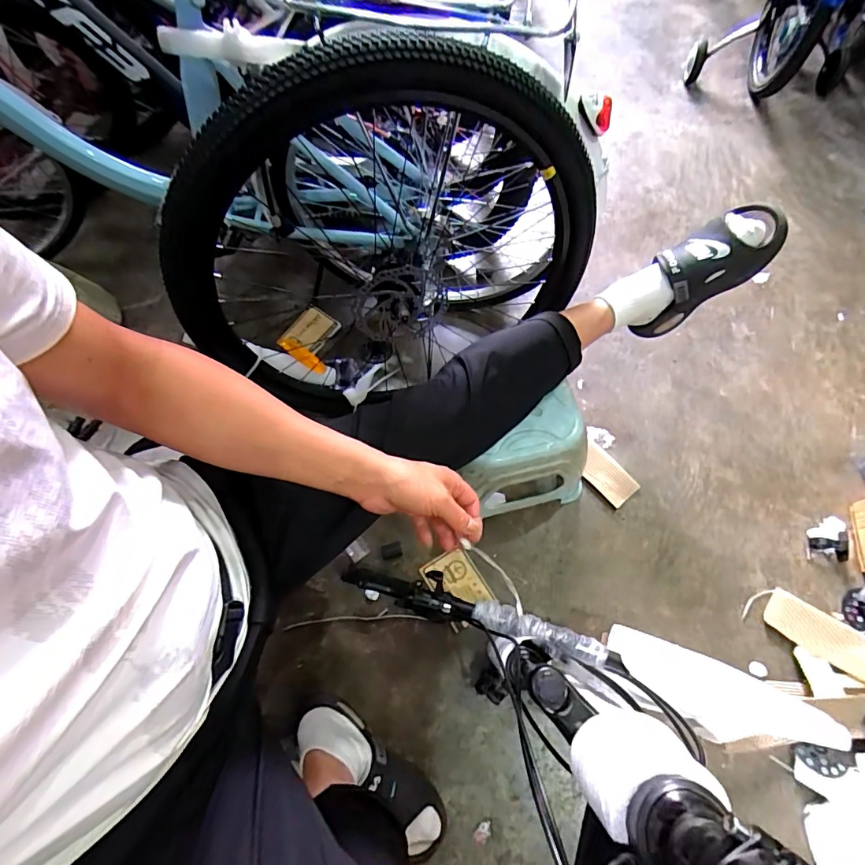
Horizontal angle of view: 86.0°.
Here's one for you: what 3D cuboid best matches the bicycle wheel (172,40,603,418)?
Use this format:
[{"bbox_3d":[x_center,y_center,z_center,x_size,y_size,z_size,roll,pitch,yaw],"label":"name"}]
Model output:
[{"bbox_3d":[-0.051,-0.270,0.739,0.591,0.596,0.110,-13,65,-3],"label":"bicycle wheel"}]

